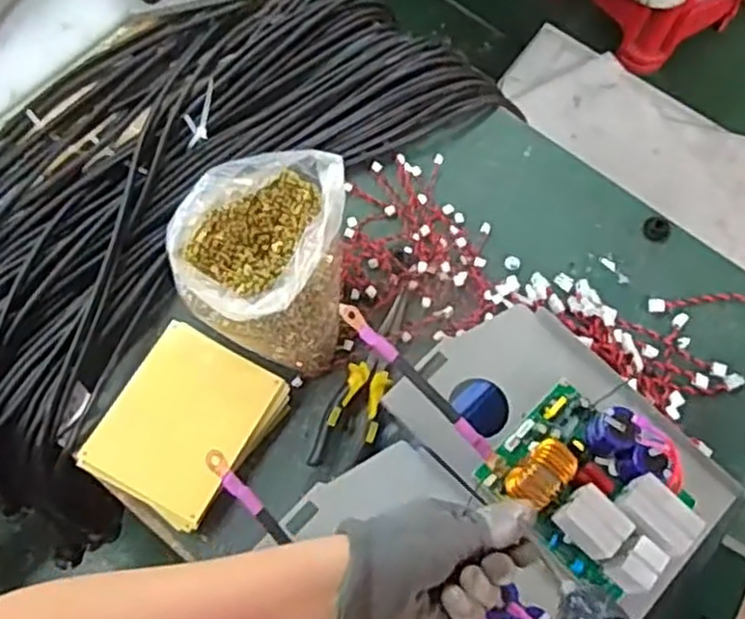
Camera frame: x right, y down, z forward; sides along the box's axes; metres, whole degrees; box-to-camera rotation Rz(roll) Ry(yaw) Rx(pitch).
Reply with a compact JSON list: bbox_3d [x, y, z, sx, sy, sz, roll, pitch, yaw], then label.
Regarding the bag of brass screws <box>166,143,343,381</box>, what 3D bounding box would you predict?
[{"bbox_3d":[-0.099,-0.050,0.716,0.142,0.127,0.164,11,67,-1],"label":"bag of brass screws"}]

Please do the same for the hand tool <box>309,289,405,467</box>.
[{"bbox_3d":[-0.003,0.066,0.752,0.051,0.022,0.194,21,68,4],"label":"hand tool"}]

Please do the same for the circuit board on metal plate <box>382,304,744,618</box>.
[{"bbox_3d":[0.167,0.104,0.633,0.164,0.084,0.263,-41,77,-19],"label":"circuit board on metal plate"}]

